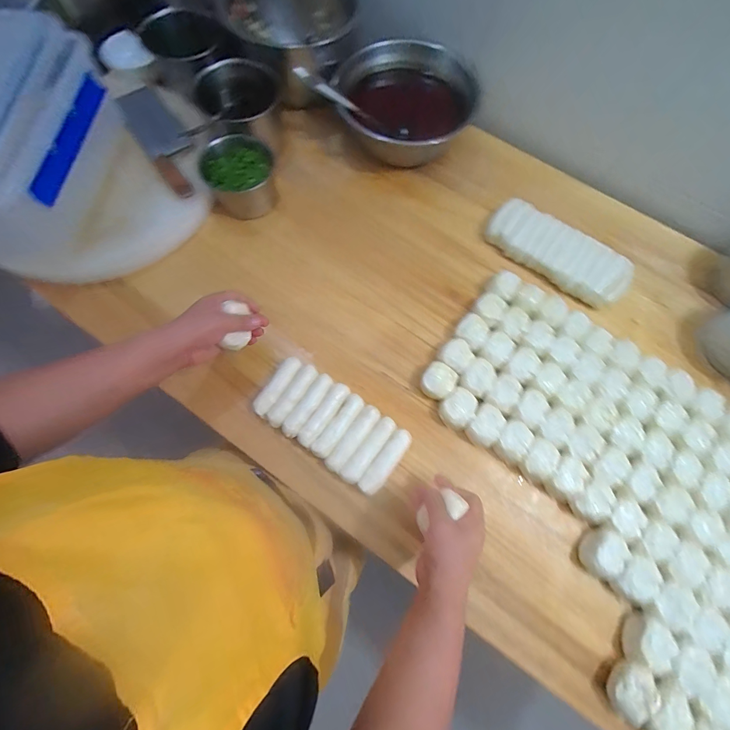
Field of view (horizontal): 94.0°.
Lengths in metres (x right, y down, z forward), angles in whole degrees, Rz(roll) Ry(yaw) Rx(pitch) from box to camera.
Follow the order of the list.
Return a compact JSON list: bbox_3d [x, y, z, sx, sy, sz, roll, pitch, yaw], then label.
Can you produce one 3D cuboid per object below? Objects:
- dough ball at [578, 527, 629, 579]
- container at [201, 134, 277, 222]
[{"bbox_3d":[0.331,0.261,0.474,0.048,0.029,0.063,37,75,11],"label":"dough ball"},{"bbox_3d":[-0.220,-0.335,0.622,0.120,0.087,0.114,0,72,0],"label":"container"}]

